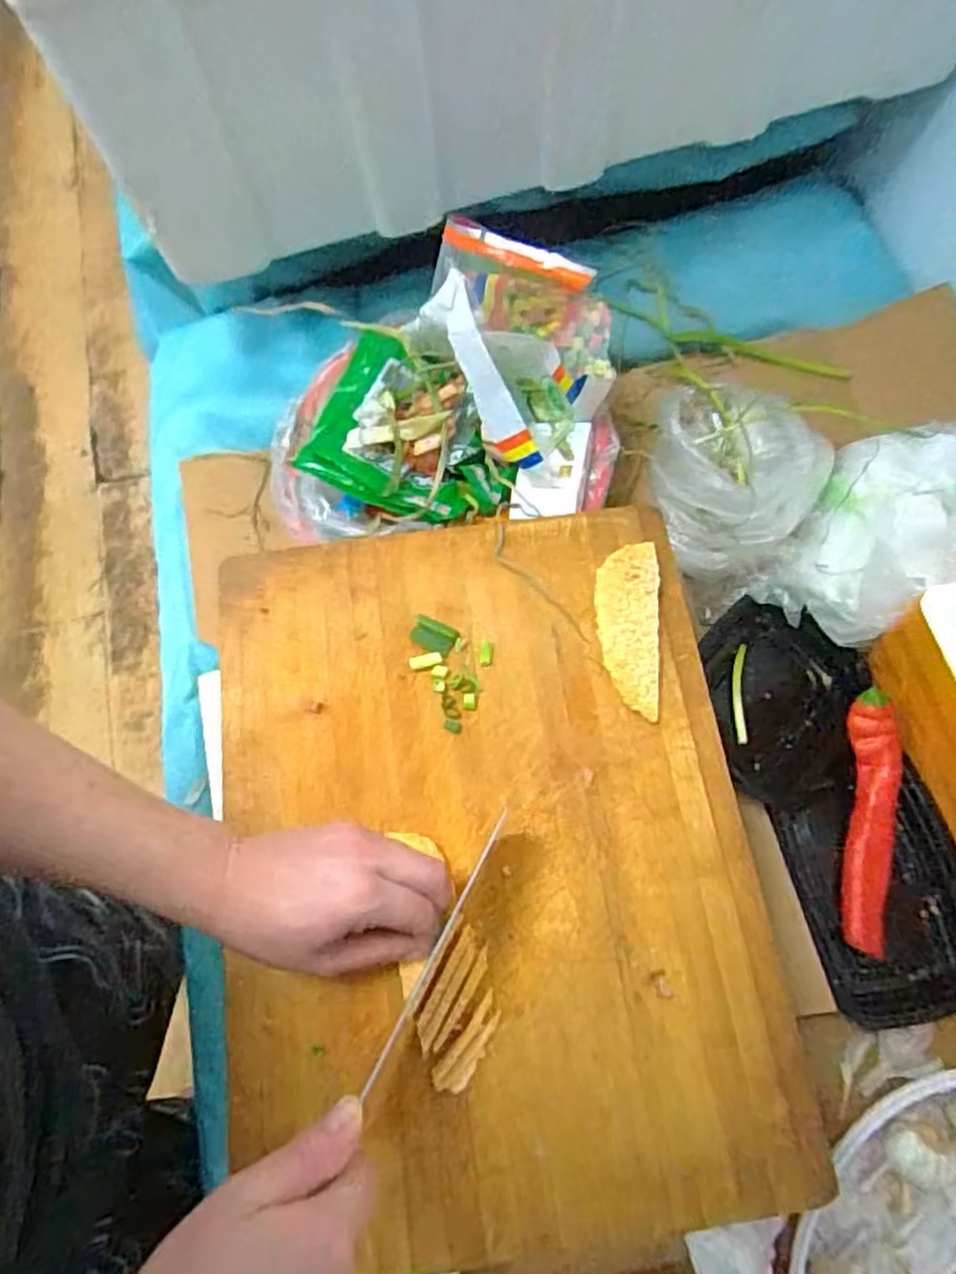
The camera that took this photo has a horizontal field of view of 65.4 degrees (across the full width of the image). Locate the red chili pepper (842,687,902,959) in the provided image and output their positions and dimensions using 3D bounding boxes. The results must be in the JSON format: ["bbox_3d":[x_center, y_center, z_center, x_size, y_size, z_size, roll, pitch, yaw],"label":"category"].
[{"bbox_3d":[0.316,0.147,0.598,0.040,0.027,0.200,6,85,1],"label":"red chili pepper"}]

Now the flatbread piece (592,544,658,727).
[{"bbox_3d":[0.106,-0.008,0.527,0.043,0.011,0.127,2,70,0],"label":"flatbread piece"}]

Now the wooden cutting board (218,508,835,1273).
[{"bbox_3d":[0.003,0.127,0.486,0.328,0.023,0.445,-8,70,-4],"label":"wooden cutting board"}]

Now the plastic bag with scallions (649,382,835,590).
[{"bbox_3d":[0.236,-0.161,0.694,0.148,0.096,0.221,16,70,5],"label":"plastic bag with scallions"}]

